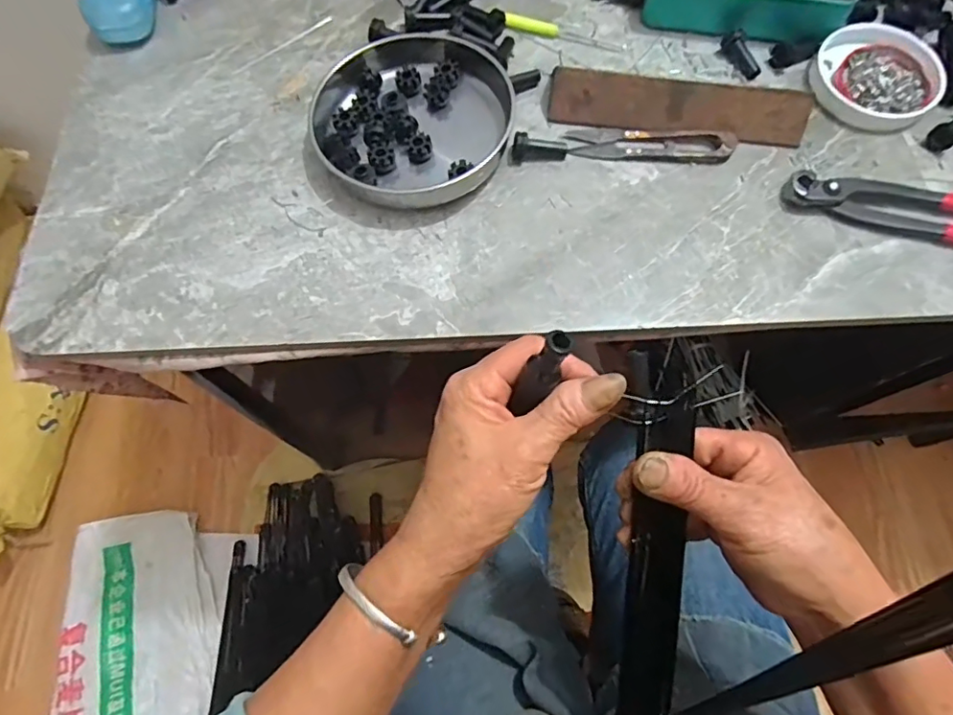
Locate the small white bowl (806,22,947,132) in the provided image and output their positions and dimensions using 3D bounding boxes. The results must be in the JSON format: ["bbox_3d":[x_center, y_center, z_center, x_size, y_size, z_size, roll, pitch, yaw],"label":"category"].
[{"bbox_3d":[0.300,-0.212,0.414,0.089,0.015,0.089,0,68,1],"label":"small white bowl"}]

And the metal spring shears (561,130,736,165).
[{"bbox_3d":[0.123,-0.152,0.391,0.114,0.011,0.023,5,68,3],"label":"metal spring shears"}]

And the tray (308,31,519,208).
[{"bbox_3d":[-0.047,-0.176,0.392,0.136,0.031,0.143,0,68,1],"label":"tray"}]

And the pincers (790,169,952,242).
[{"bbox_3d":[0.309,-0.092,0.363,0.195,0.016,0.035,10,68,5],"label":"pincers"}]

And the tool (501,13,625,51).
[{"bbox_3d":[0.071,-0.258,0.433,0.097,0.012,0.012,8,68,4],"label":"tool"}]

